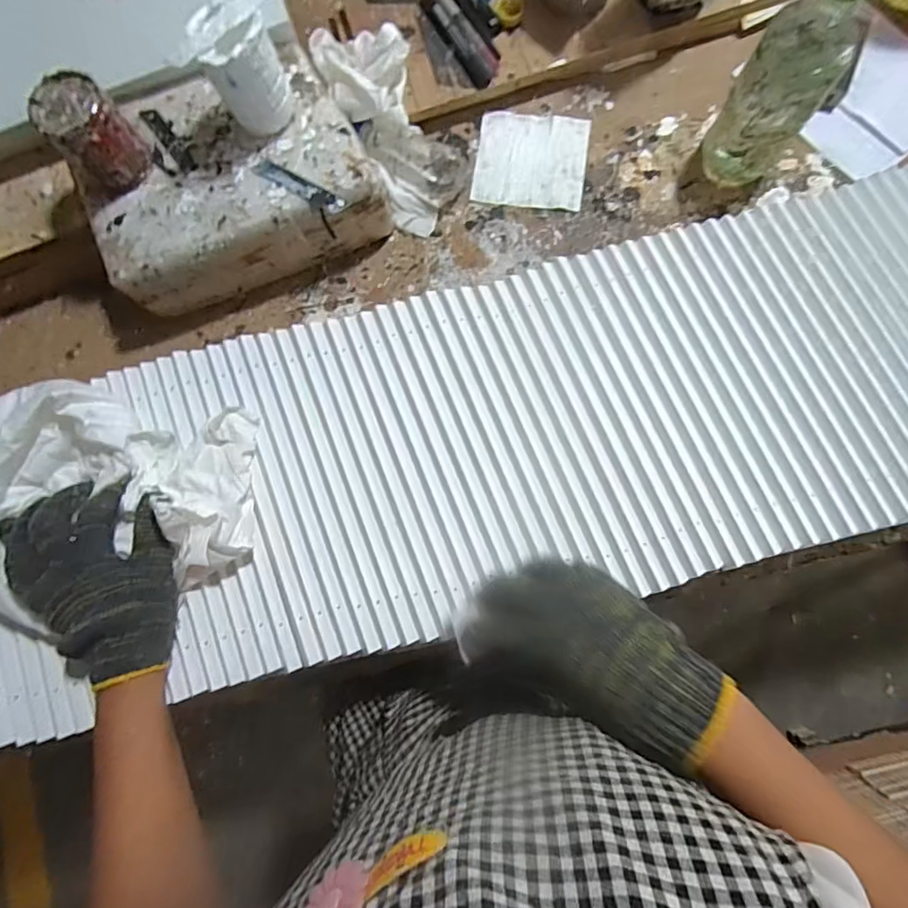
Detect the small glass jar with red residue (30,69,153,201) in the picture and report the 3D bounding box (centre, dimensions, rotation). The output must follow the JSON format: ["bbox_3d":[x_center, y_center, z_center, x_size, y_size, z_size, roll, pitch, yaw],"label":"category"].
[{"bbox_3d":[-0.341,-0.294,0.479,0.070,0.071,0.076,0,84,3],"label":"small glass jar with red residue"}]

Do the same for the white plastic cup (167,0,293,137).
[{"bbox_3d":[-0.191,-0.349,0.466,0.065,0.086,0.061,0,84,3],"label":"white plastic cup"}]

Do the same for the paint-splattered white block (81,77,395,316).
[{"bbox_3d":[-0.232,-0.288,0.555,0.288,0.095,0.200,-19,84,1],"label":"paint-splattered white block"}]

